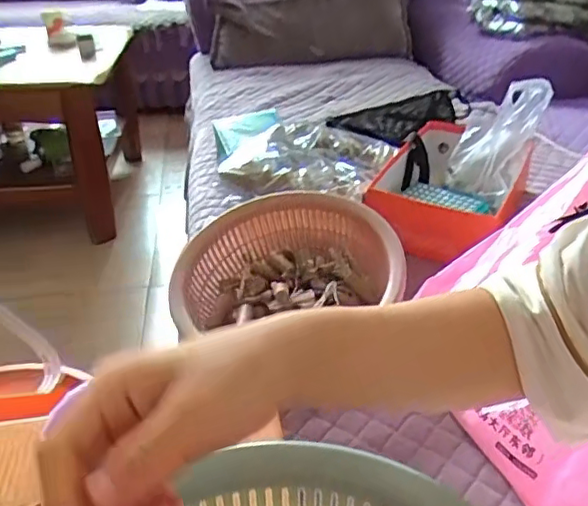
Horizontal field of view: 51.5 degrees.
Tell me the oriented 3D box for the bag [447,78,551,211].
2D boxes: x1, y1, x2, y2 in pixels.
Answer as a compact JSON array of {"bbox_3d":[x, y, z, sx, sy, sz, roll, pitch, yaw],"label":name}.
[{"bbox_3d":[0.307,-0.169,0.914,0.096,0.196,0.049,26,33,-2],"label":"bag"}]

